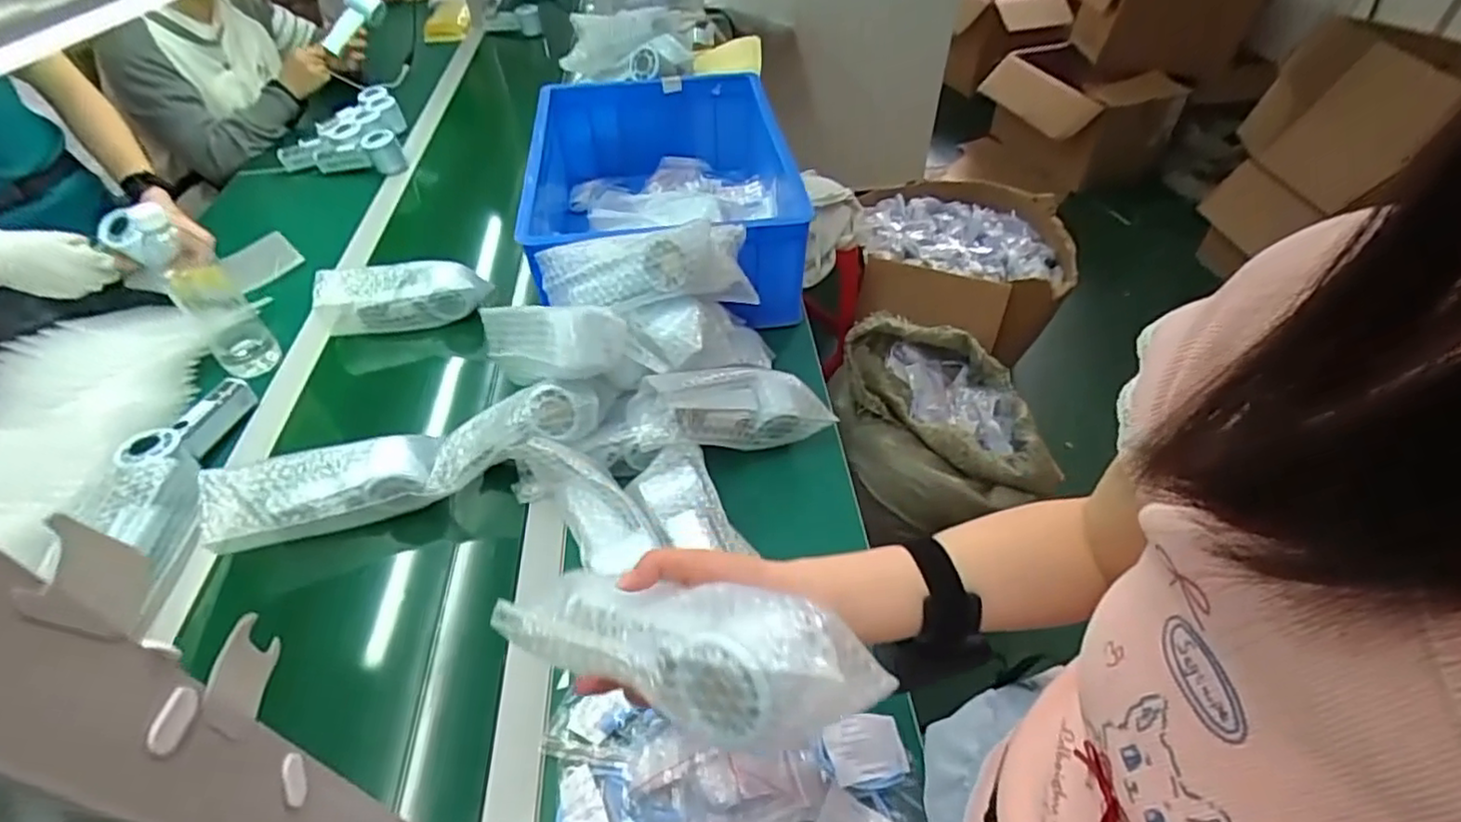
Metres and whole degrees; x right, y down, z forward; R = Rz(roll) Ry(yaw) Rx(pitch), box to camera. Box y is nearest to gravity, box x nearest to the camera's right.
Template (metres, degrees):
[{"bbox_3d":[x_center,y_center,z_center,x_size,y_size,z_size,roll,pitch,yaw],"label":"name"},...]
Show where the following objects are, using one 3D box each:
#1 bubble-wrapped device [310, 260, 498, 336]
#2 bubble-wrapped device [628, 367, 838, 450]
[{"bbox_3d":[-0.437,-0.155,0.903,0.208,0.074,0.059,-11,46,-11],"label":"bubble-wrapped device"},{"bbox_3d":[0.001,-0.006,0.698,0.203,0.071,0.067,-1,44,-20],"label":"bubble-wrapped device"}]

